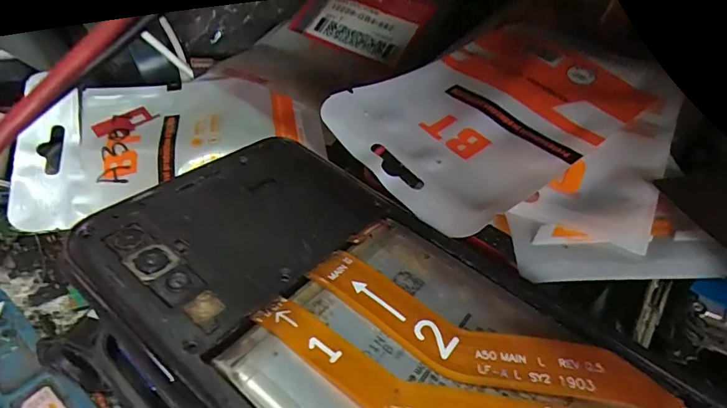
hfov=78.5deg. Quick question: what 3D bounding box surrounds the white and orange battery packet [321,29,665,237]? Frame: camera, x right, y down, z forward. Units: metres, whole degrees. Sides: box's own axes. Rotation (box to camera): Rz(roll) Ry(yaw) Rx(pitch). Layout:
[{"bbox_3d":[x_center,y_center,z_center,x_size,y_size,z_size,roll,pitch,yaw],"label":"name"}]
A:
[{"bbox_3d":[0.046,-0.034,0.160,0.106,0.023,0.069,-22,46,-31],"label":"white and orange battery packet"}]

